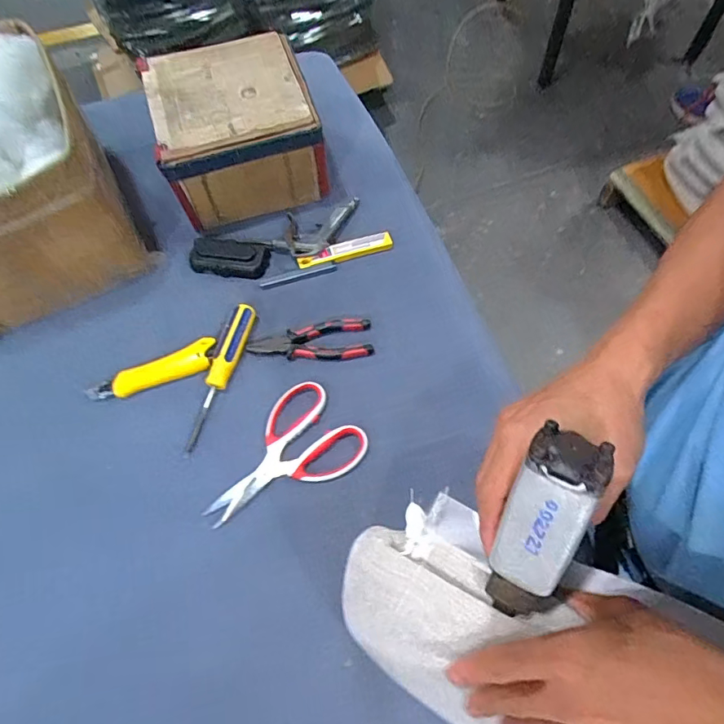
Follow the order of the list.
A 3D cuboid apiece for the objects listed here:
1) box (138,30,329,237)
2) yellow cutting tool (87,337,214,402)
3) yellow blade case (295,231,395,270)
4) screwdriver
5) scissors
[{"bbox_3d":[-0.178,-0.327,0.685,0.210,0.139,0.212,-18,64,-9],"label":"box"},{"bbox_3d":[-0.260,0.011,0.588,0.157,0.012,0.038,-18,64,-9],"label":"yellow cutting tool"},{"bbox_3d":[-0.023,-0.157,0.667,0.135,0.016,0.026,-17,64,-8],"label":"yellow blade case"},{"bbox_3d":[-0.173,0.014,0.579,0.031,0.025,0.192,12,64,6],"label":"screwdriver"},{"bbox_3d":[-0.092,0.110,0.532,0.180,0.009,0.115,-39,69,-17],"label":"scissors"}]

